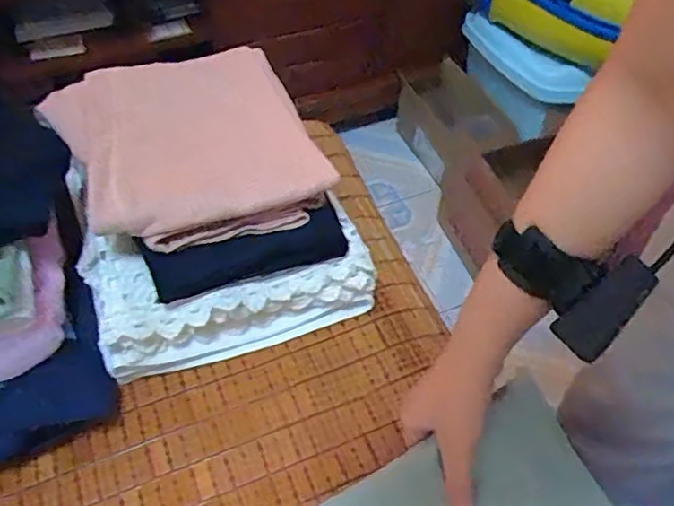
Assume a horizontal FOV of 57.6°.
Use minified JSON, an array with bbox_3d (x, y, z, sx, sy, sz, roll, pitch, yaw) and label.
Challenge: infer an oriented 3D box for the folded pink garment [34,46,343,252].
[{"bbox_3d":[-0.134,-0.106,0.551,0.215,0.043,0.222,-17,53,-17],"label":"folded pink garment"}]

